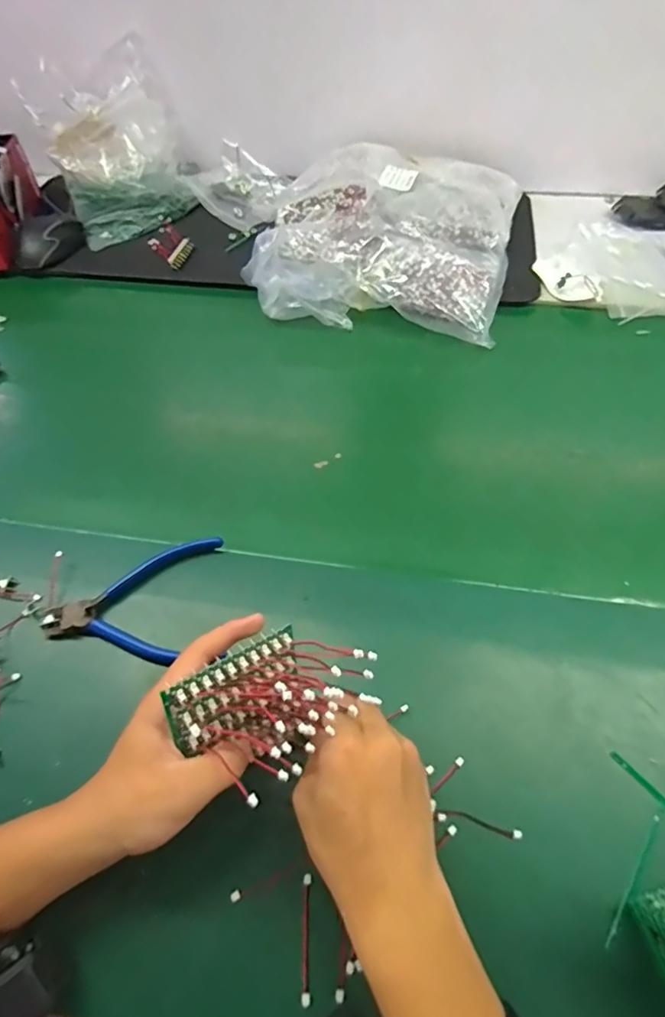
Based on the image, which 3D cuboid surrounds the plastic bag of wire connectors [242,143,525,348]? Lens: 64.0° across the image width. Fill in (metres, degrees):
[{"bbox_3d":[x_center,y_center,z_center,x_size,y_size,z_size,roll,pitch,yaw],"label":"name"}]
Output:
[{"bbox_3d":[0.066,-0.354,0.675,0.306,0.091,0.311,11,56,11],"label":"plastic bag of wire connectors"}]

